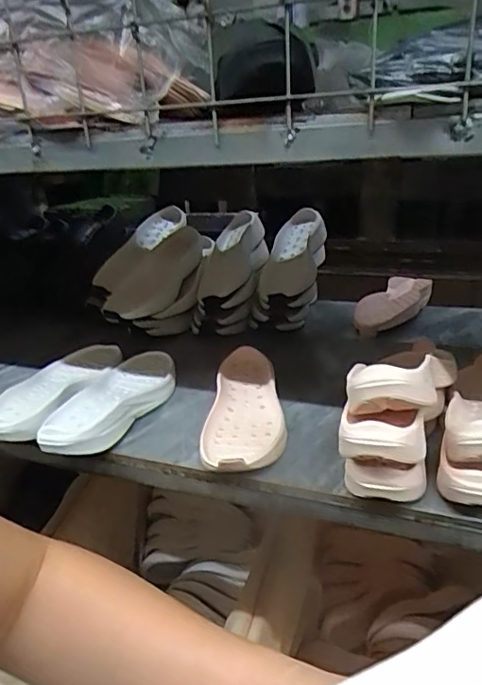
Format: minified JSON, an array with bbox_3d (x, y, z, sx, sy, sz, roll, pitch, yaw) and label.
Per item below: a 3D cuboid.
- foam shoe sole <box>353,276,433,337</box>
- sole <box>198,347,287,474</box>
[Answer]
[{"bbox_3d":[0.302,-0.072,1.066,0.111,0.053,0.242,11,29,30],"label":"foam shoe sole"},{"bbox_3d":[0.004,0.086,0.721,0.102,0.033,0.280,-3,25,2],"label":"sole"}]

